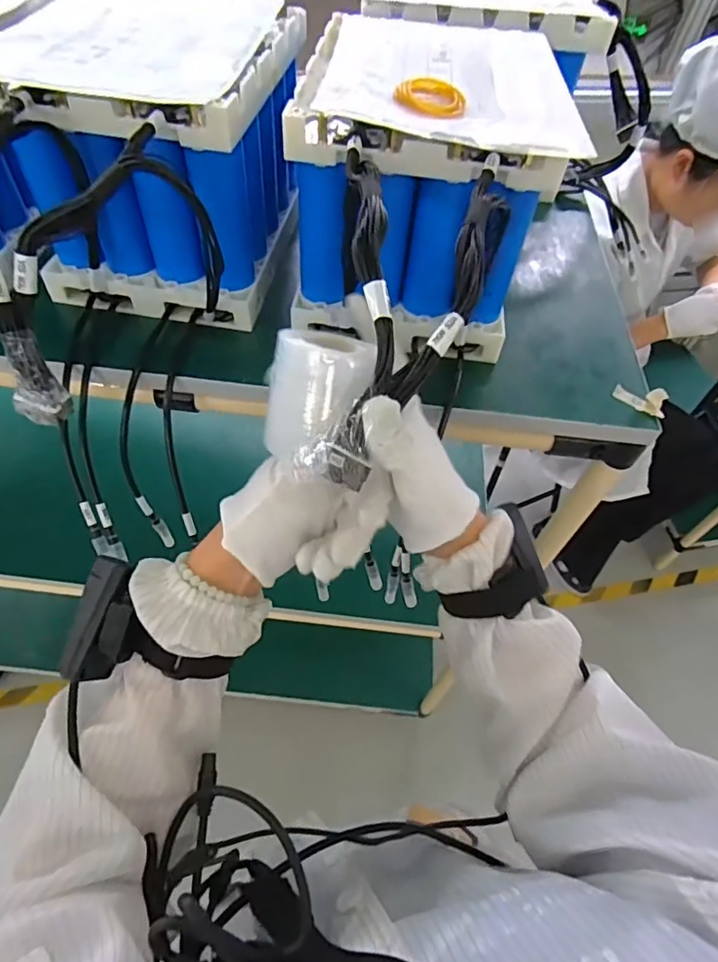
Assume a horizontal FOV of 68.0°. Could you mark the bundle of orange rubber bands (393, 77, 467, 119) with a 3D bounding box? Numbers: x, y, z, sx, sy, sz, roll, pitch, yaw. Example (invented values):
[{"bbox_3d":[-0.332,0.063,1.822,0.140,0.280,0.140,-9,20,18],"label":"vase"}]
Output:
[{"bbox_3d":[0.046,-0.245,0.340,0.046,0.008,0.039,11,54,2],"label":"bundle of orange rubber bands"}]

